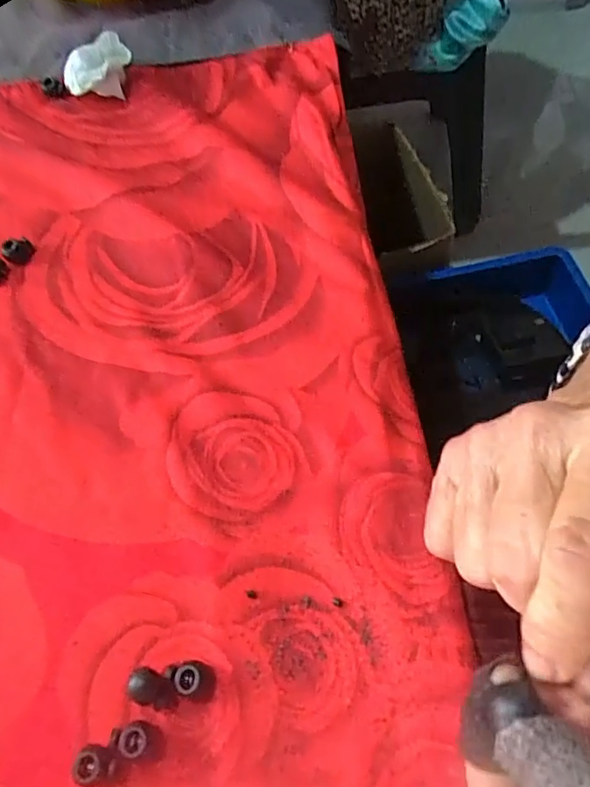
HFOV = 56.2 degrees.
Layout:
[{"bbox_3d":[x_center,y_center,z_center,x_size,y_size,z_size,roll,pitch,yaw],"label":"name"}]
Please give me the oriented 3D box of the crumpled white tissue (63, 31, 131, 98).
[{"bbox_3d":[-0.161,-0.265,0.448,0.050,0.035,0.048,8,62,8],"label":"crumpled white tissue"}]

